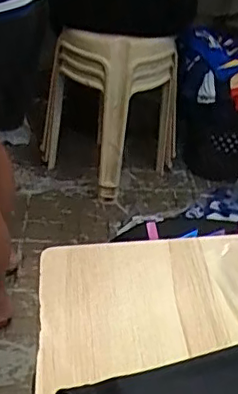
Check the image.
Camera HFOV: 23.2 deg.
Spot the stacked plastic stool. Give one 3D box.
[{"bbox_3d":[-0.047,-0.280,1.842,0.356,0.515,0.343,27,39,28],"label":"stacked plastic stool"}]

